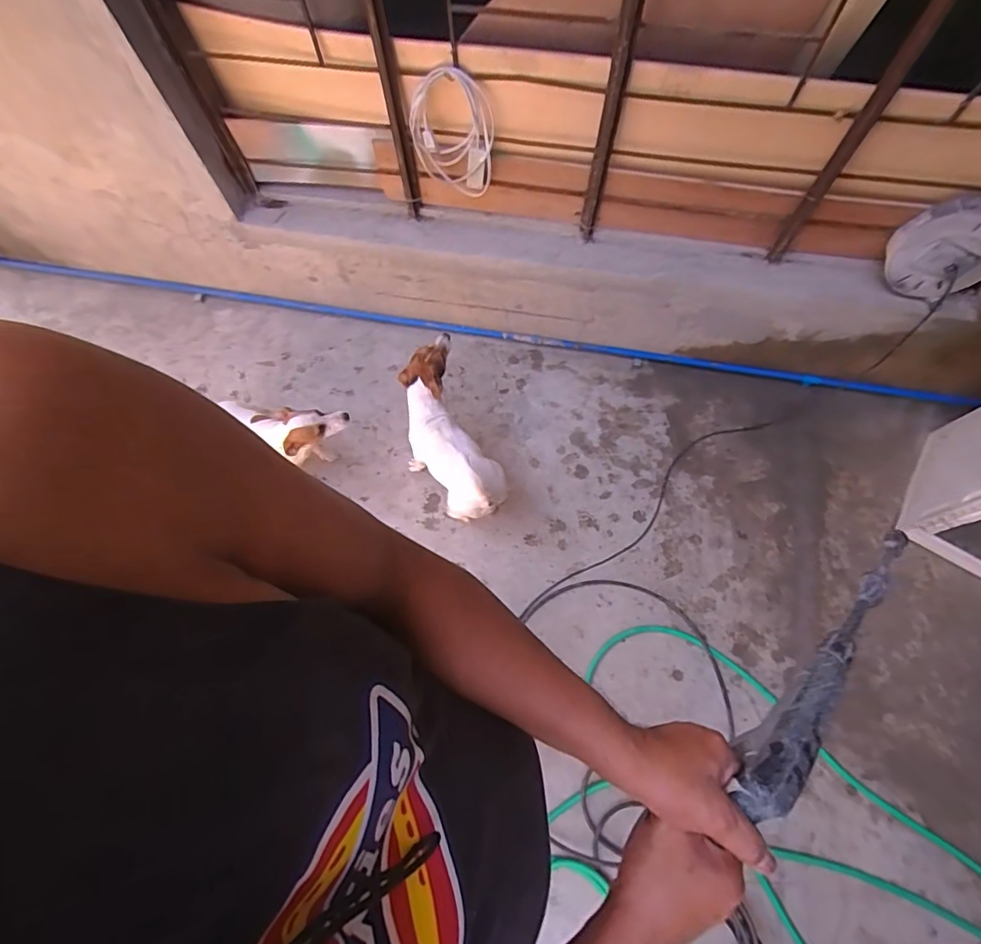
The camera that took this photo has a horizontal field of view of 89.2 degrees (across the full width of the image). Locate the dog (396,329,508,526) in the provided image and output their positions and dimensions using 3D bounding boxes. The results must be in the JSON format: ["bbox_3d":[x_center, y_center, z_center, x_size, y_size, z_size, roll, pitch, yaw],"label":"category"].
[{"bbox_3d":[-0.133,-0.100,1.458,0.216,0.373,0.503,-23,82,-7],"label":"dog"}]

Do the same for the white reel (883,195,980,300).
[{"bbox_3d":[1.119,-0.537,1.226,0.235,0.248,0.042,5,50,37],"label":"white reel"}]

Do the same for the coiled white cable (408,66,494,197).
[{"bbox_3d":[-0.098,-0.847,1.259,0.209,0.293,0.046,9,69,4],"label":"coiled white cable"}]

